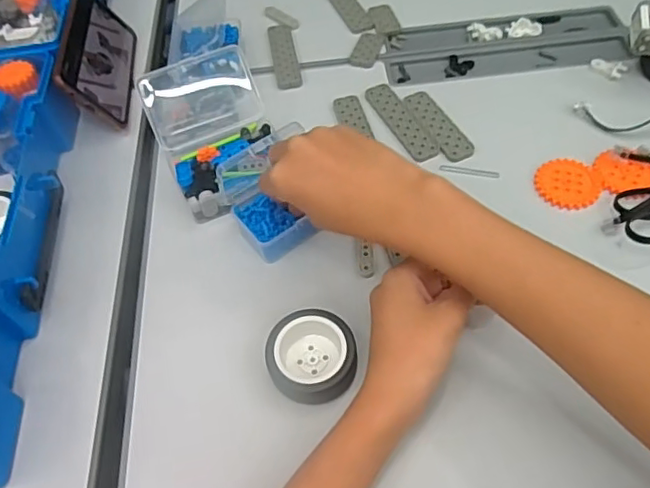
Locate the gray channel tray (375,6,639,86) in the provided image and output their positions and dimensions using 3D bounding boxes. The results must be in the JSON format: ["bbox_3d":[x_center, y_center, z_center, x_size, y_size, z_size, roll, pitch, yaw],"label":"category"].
[{"bbox_3d":[0.184,-0.204,0.583,0.245,0.013,0.090,-6,55,-1],"label":"gray channel tray"}]

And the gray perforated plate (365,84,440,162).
[{"bbox_3d":[0.069,-0.113,0.523,0.028,0.004,0.102,-22,56,-10],"label":"gray perforated plate"}]

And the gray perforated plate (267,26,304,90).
[{"bbox_3d":[-0.041,-0.195,0.588,0.026,0.004,0.104,-10,55,-2],"label":"gray perforated plate"}]

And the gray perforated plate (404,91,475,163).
[{"bbox_3d":[0.103,-0.108,0.516,0.028,0.004,0.090,-21,56,-10],"label":"gray perforated plate"}]

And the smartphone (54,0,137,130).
[{"bbox_3d":[-0.217,-0.183,0.557,0.008,0.076,0.159,-28,49,22],"label":"smartphone"}]

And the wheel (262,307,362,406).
[{"bbox_3d":[-0.008,0.076,0.386,0.058,0.025,0.058,-2,55,3],"label":"wheel"}]

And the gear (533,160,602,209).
[{"bbox_3d":[0.199,-0.050,0.470,0.051,0.004,0.051,0,55,5],"label":"gear"}]

